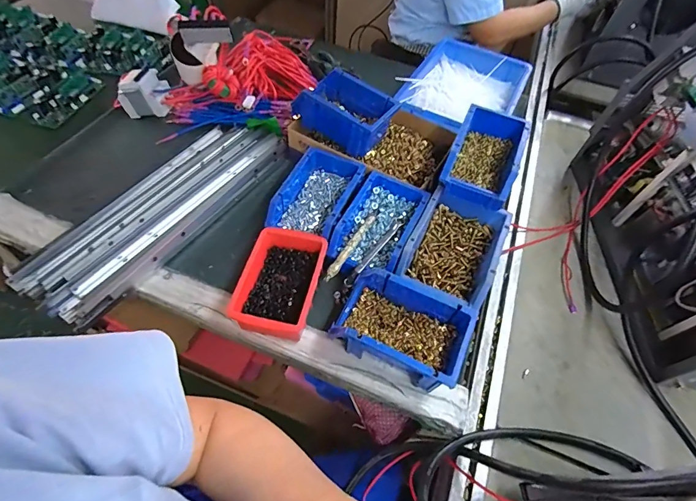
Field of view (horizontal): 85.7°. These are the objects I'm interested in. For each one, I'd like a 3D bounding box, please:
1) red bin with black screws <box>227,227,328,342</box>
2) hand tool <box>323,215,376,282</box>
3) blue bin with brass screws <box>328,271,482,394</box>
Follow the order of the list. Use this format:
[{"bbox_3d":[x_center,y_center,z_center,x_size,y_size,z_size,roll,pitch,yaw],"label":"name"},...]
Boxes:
[{"bbox_3d":[-0.090,0.044,0.519,0.098,0.059,0.153,12,57,4],"label":"red bin with black screws"},{"bbox_3d":[0.006,-0.008,0.547,0.013,0.020,0.133,27,59,14],"label":"hand tool"},{"bbox_3d":[0.069,0.101,0.484,0.157,0.071,0.106,24,58,12],"label":"blue bin with brass screws"}]

